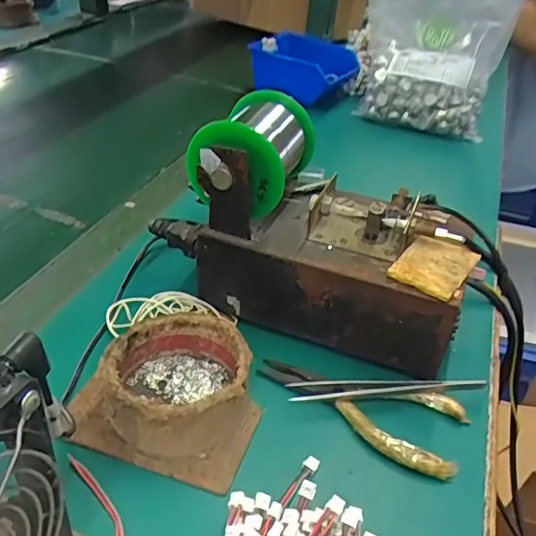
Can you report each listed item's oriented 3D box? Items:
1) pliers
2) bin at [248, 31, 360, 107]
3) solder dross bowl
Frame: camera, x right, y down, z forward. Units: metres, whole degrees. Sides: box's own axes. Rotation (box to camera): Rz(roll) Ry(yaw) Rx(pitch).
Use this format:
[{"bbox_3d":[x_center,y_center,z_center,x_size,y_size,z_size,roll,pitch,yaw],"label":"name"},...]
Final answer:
[{"bbox_3d":[0.057,0.084,0.355,0.132,0.013,0.057,21,38,19],"label":"pliers"},{"bbox_3d":[0.062,-0.297,0.831,0.134,0.063,0.148,23,39,23],"label":"bin"},{"bbox_3d":[-0.054,0.067,0.335,0.080,0.041,0.080,4,36,-3],"label":"solder dross bowl"}]

